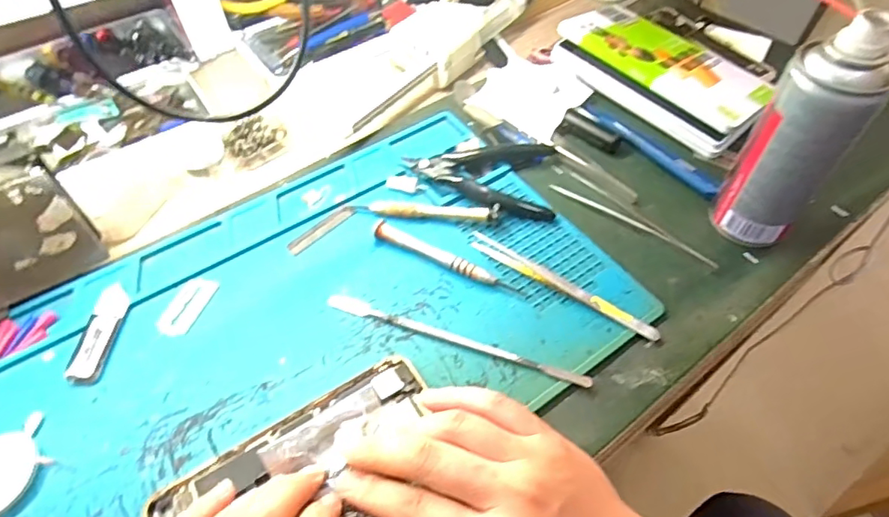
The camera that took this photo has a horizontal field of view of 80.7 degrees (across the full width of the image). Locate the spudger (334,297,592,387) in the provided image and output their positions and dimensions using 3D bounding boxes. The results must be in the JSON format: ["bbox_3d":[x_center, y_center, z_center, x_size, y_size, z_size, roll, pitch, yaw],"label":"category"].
[{"bbox_3d":[0.005,0.051,0.329,0.172,0.005,0.011,18,55,12],"label":"spudger"}]

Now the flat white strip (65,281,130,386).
[{"bbox_3d":[-0.217,0.046,0.330,0.019,0.008,0.068,-1,53,-1],"label":"flat white strip"}]

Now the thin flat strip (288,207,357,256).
[{"bbox_3d":[-0.090,-0.022,0.385,0.056,0.004,0.013,-37,62,-25],"label":"thin flat strip"}]

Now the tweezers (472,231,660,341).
[{"bbox_3d":[0.076,0.017,0.349,0.136,0.009,0.008,30,58,20],"label":"tweezers"}]

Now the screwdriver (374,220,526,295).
[{"bbox_3d":[0.001,0.001,0.360,0.110,0.013,0.009,23,56,16],"label":"screwdriver"}]

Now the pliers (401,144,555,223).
[{"bbox_3d":[0.032,-0.062,0.400,0.114,0.013,0.079,-3,53,-4],"label":"pliers"}]

